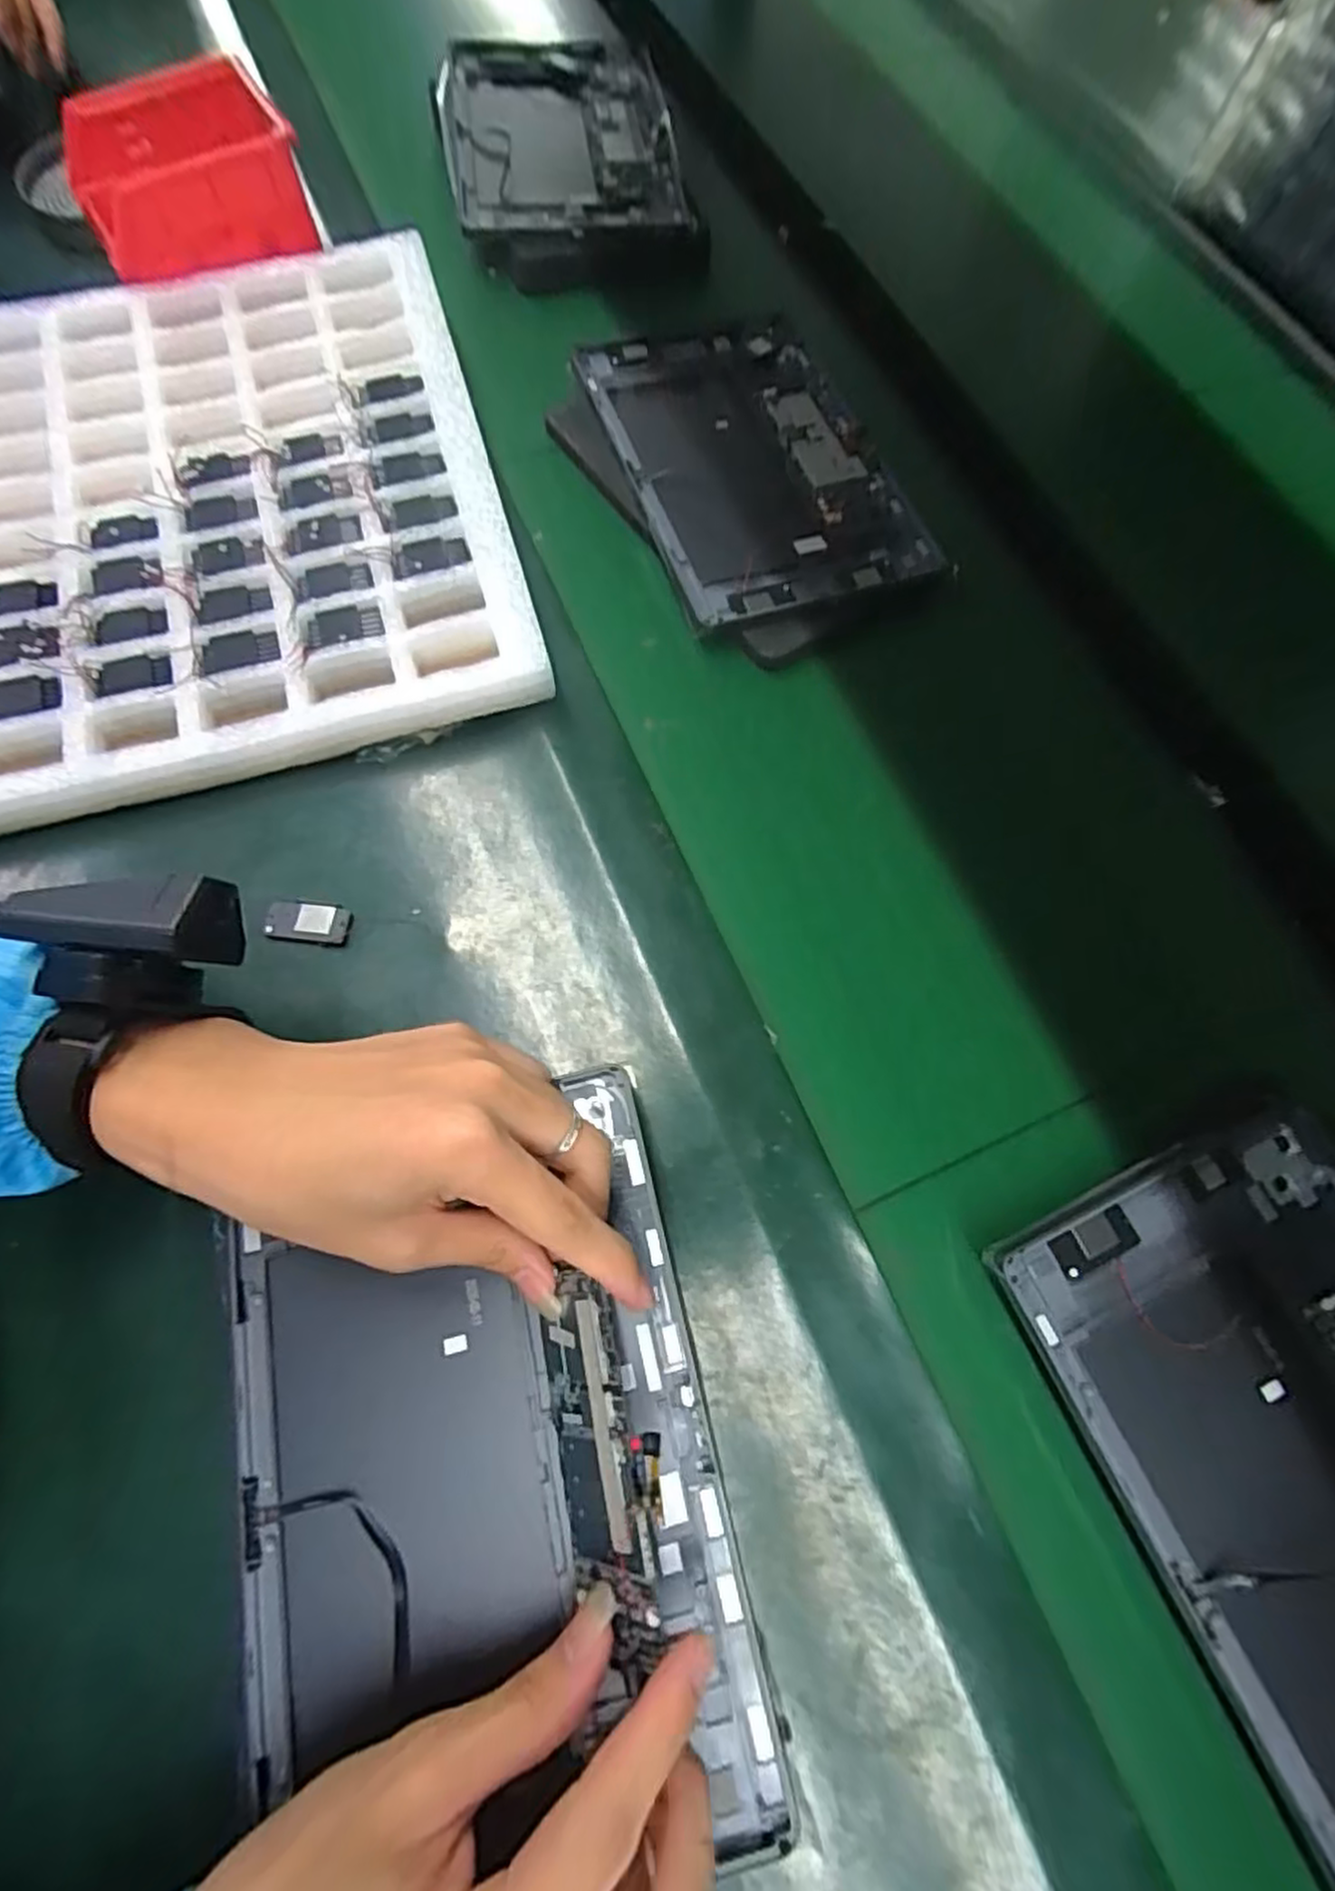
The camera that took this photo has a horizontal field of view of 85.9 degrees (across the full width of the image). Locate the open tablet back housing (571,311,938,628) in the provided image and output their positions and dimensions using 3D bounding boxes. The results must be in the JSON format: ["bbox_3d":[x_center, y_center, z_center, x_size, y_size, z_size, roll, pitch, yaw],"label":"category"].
[{"bbox_3d":[0.054,-0.344,0.495,0.172,0.015,0.309,-17,70,-7],"label":"open tablet back housing"}]

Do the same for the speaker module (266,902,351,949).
[{"bbox_3d":[-0.178,-0.011,0.356,0.041,0.006,0.020,7,73,-1],"label":"speaker module"}]

